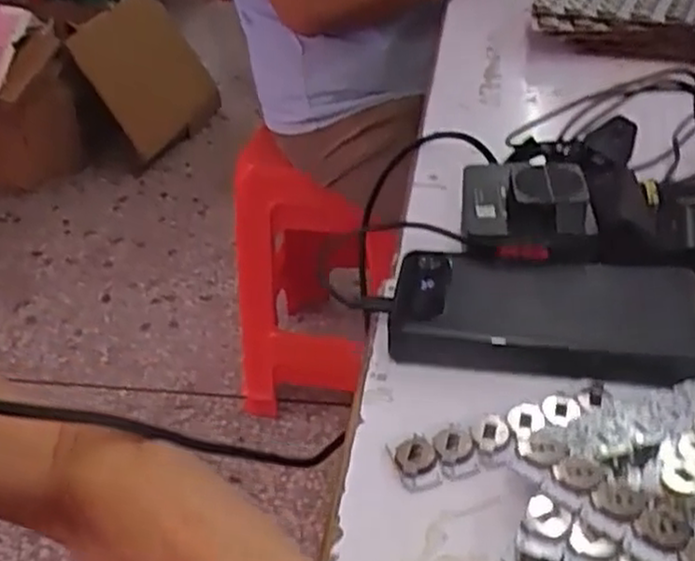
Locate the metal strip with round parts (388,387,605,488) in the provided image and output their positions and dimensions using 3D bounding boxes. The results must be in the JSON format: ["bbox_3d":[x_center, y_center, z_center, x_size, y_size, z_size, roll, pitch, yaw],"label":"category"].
[{"bbox_3d":[0.071,0.067,0.333,0.104,0.004,0.025,-14,38,-11],"label":"metal strip with round parts"}]

